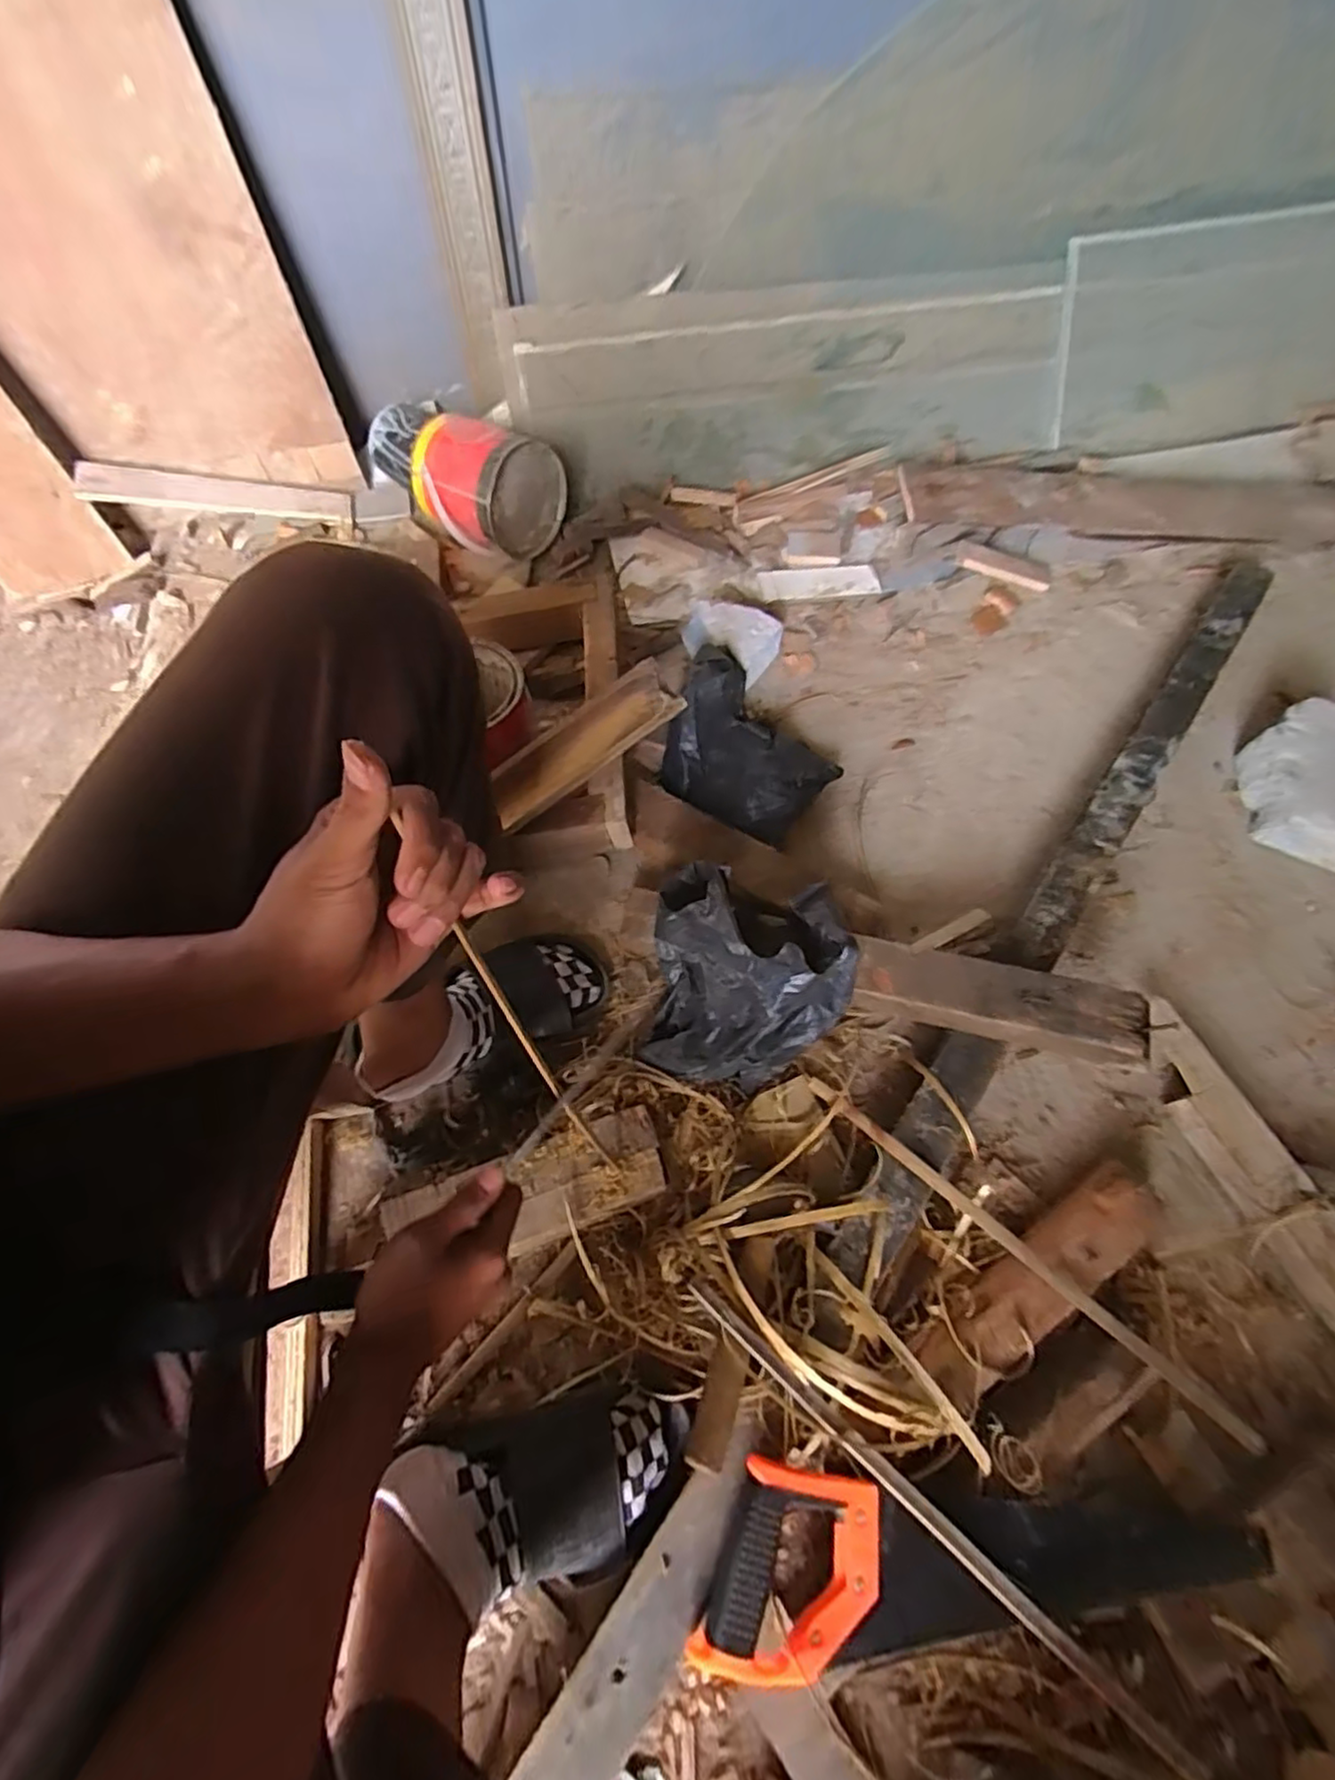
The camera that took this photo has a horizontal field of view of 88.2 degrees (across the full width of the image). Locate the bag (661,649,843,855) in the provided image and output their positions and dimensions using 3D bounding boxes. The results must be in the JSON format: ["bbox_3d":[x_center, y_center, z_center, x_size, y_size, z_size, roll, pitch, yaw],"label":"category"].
[{"bbox_3d":[0.085,-0.172,0.851,0.219,0.094,0.165,36,69,16],"label":"bag"}]

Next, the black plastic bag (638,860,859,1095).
[{"bbox_3d":[0.074,0.072,0.655,0.173,0.159,0.192,8,64,2],"label":"black plastic bag"}]

